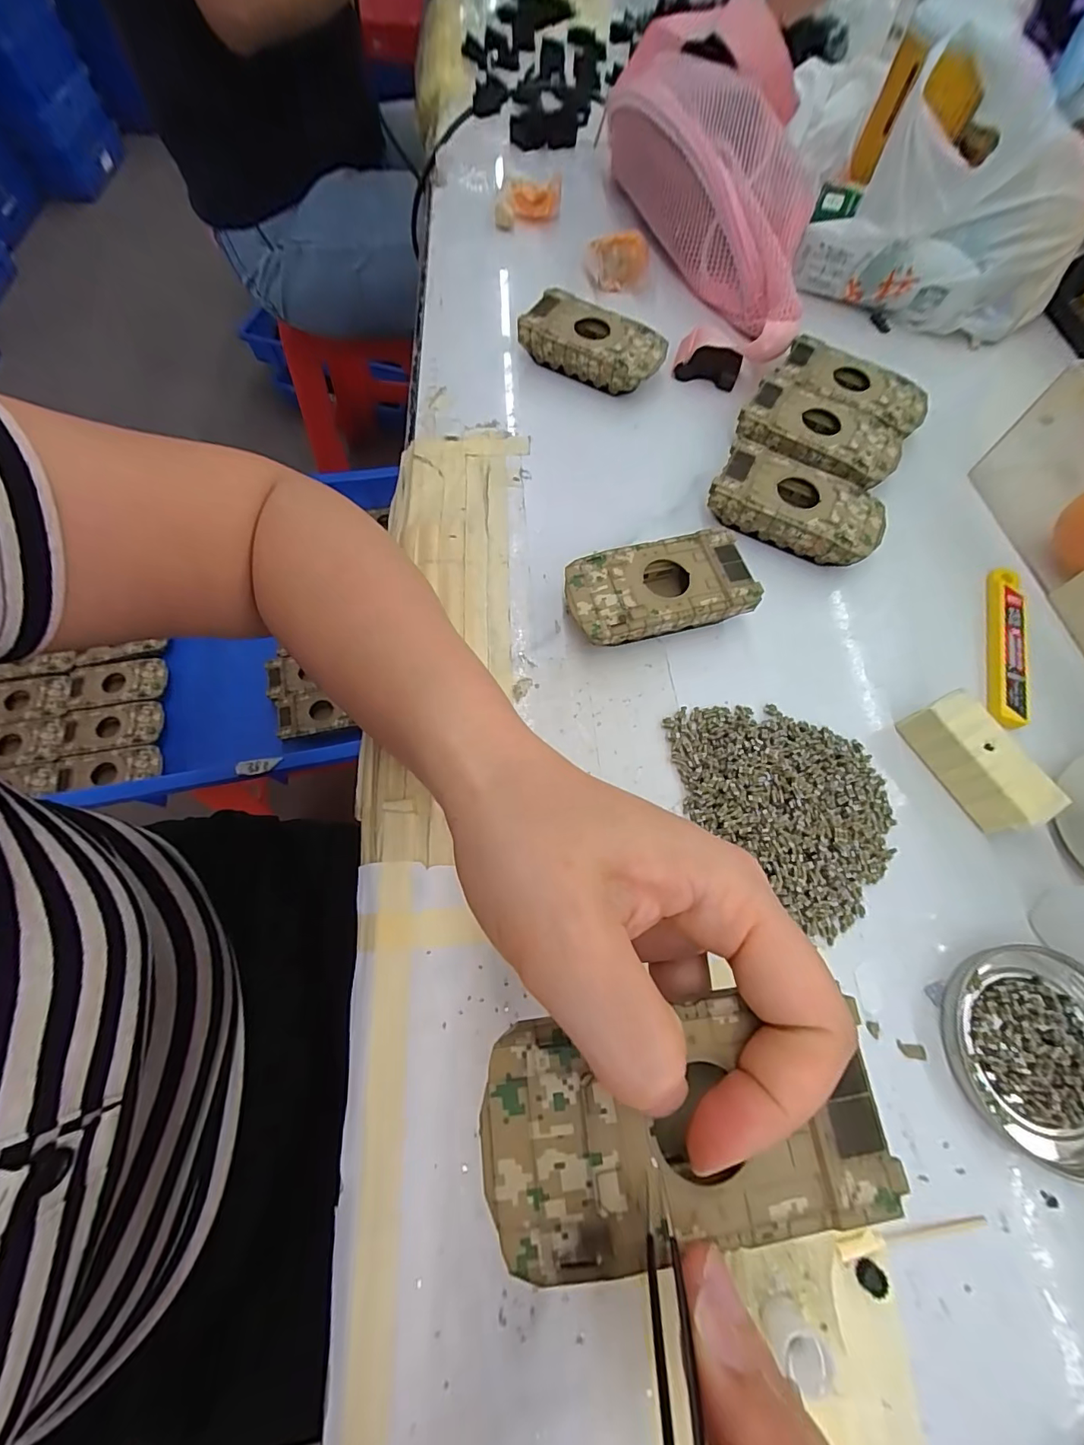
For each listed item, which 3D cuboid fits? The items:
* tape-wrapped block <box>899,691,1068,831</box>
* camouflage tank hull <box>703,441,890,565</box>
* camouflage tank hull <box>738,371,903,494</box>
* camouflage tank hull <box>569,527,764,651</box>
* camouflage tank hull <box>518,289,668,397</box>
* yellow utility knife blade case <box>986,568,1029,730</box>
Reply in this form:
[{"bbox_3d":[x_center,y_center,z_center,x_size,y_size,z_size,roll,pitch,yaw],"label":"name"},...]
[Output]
[{"bbox_3d":[0.210,0.019,0.240,0.027,0.026,0.064,-25,71,-12],"label":"tape-wrapped block"},{"bbox_3d":[0.151,-0.128,0.296,0.095,0.025,0.047,26,69,8],"label":"camouflage tank hull"},{"bbox_3d":[0.176,-0.180,0.318,0.095,0.025,0.057,27,69,9],"label":"camouflage tank hull"},{"bbox_3d":[0.062,-0.070,0.271,0.095,0.026,0.049,-13,69,-7],"label":"camouflage tank hull"},{"bbox_3d":[0.035,-0.260,0.344,0.095,0.028,0.047,26,69,8],"label":"camouflage tank hull"},{"bbox_3d":[0.259,-0.045,0.275,0.021,0.004,0.104,19,68,6],"label":"yellow utility knife blade case"}]

